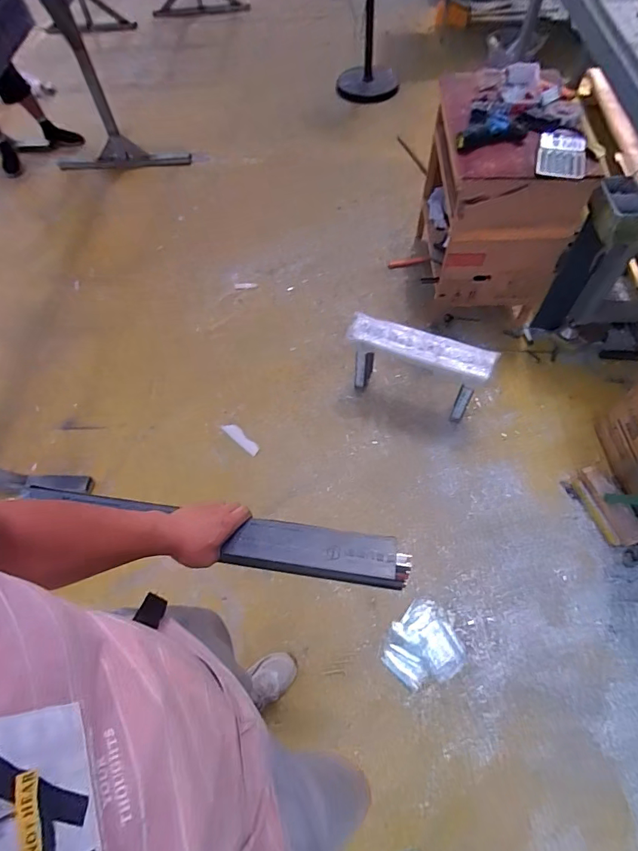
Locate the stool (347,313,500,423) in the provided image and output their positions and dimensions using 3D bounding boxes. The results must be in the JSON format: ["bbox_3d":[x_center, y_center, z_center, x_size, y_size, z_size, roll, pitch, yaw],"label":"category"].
[{"bbox_3d":[0.362,-0.211,1.657,0.492,0.334,0.137,20,65,12],"label":"stool"}]

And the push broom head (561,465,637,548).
[{"bbox_3d":[0.959,0.272,1.480,0.096,0.100,0.265,-18,61,-7],"label":"push broom head"}]

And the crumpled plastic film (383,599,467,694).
[{"bbox_3d":[0.316,0.673,1.336,0.226,0.021,0.209,-37,67,-16],"label":"crumpled plastic film"}]

